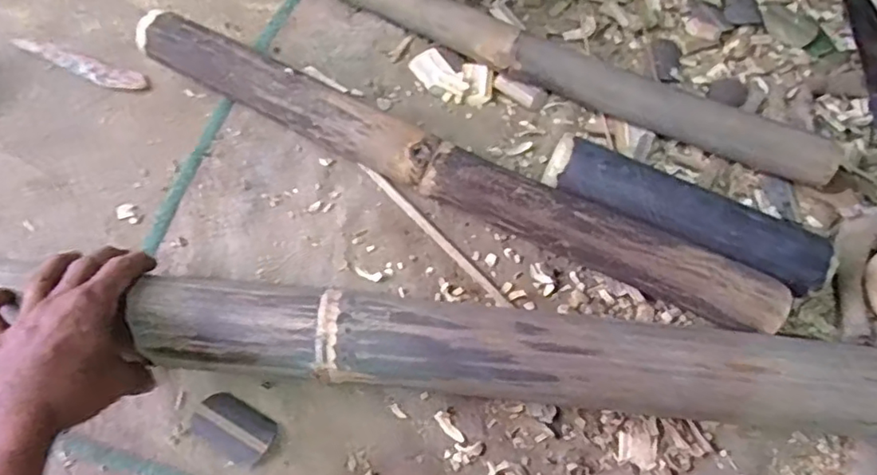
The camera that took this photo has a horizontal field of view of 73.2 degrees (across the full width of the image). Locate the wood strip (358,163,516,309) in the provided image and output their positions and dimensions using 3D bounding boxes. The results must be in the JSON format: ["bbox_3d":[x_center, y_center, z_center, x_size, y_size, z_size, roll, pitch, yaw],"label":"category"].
[{"bbox_3d":[-0.004,-0.005,0.574,0.012,0.005,0.204,-39,74,-18],"label":"wood strip"}]

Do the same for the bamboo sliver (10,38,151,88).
[{"bbox_3d":[-0.389,-0.187,0.637,0.156,0.004,0.027,19,67,4],"label":"bamboo sliver"}]

